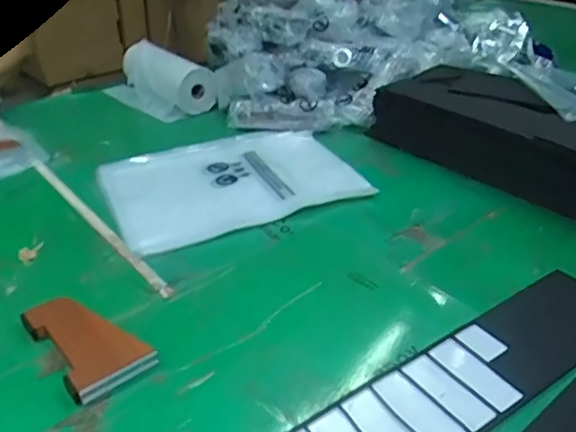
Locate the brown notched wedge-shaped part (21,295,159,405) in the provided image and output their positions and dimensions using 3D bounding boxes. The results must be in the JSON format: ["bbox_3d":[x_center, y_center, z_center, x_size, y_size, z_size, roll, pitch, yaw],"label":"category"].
[{"bbox_3d":[-0.211,0.126,0.573,0.079,0.019,0.152,-28,39,-36],"label":"brown notched wedge-shaped part"}]

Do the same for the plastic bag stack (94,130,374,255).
[{"bbox_3d":[-0.094,-0.060,0.873,0.356,0.020,0.281,-15,33,-20],"label":"plastic bag stack"}]

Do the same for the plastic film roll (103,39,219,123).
[{"bbox_3d":[-0.277,-0.286,1.171,0.271,0.107,0.107,25,40,38],"label":"plastic film roll"}]

